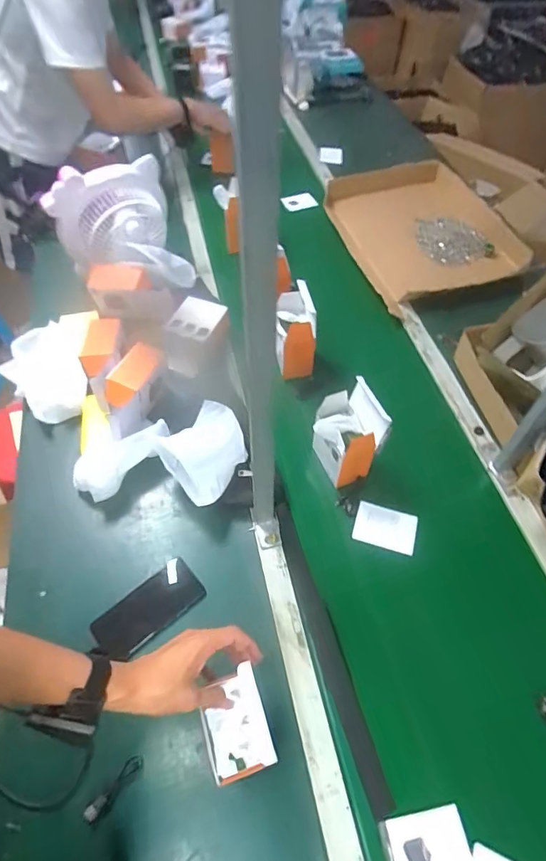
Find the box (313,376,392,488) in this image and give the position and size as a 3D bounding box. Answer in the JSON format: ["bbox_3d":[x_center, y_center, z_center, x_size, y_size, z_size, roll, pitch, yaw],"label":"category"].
[{"bbox_3d":[0.121,0.009,0.791,0.099,0.160,0.099,-8,52,-7],"label":"box"}]

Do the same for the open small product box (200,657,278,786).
[{"bbox_3d":[-0.042,0.327,0.516,0.070,0.039,0.096,-14,53,-11],"label":"open small product box"}]

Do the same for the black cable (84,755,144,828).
[{"bbox_3d":[-0.195,0.444,0.575,0.020,0.011,0.084,33,58,23],"label":"black cable"}]

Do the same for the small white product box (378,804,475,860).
[{"bbox_3d":[0.185,0.503,0.554,0.102,0.008,0.072,-8,52,-7],"label":"small white product box"}]

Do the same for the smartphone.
[{"bbox_3d":[-0.187,0.268,0.699,0.162,0.014,0.077,-36,60,-25],"label":"smartphone"}]

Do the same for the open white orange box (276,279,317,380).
[{"bbox_3d":[0.044,-0.193,0.927,0.075,0.160,0.100,2,52,1],"label":"open white orange box"}]

